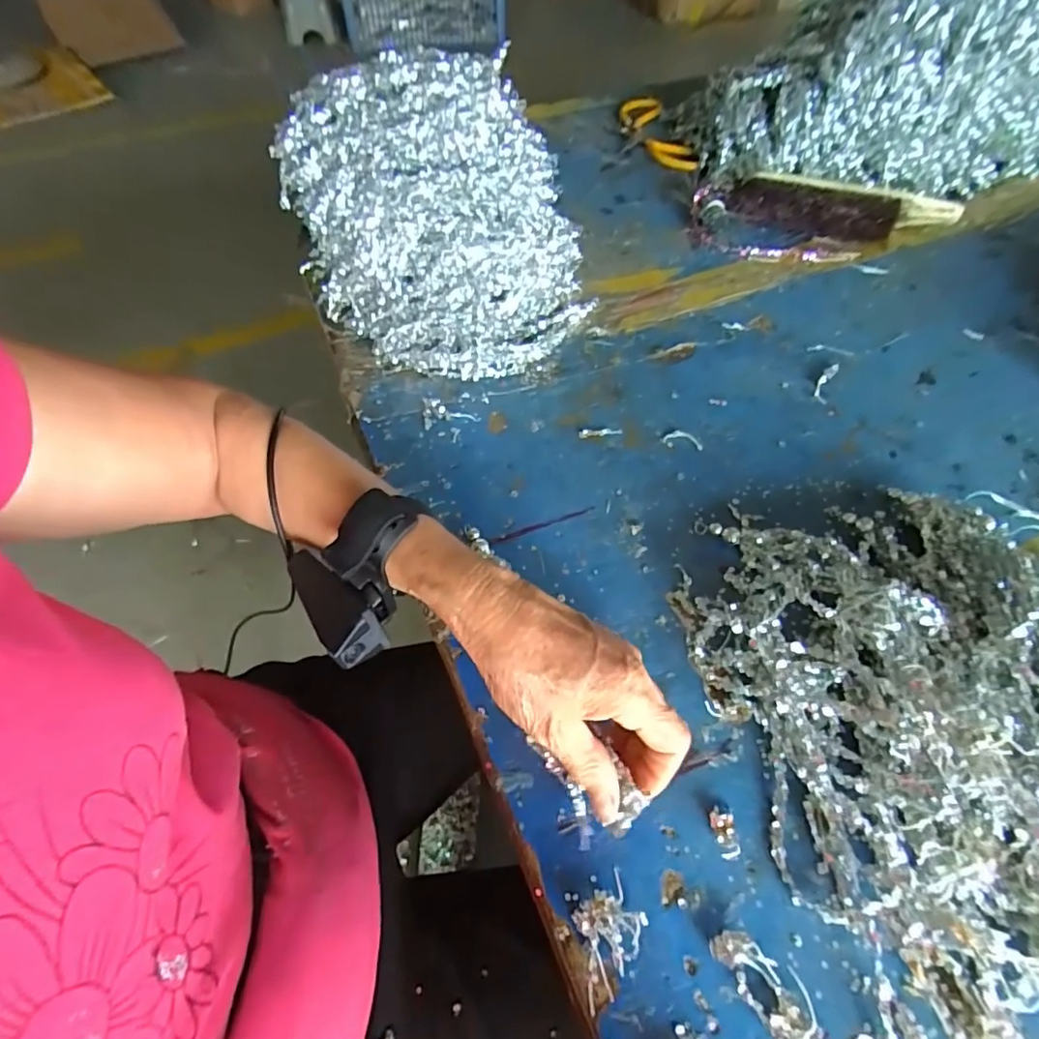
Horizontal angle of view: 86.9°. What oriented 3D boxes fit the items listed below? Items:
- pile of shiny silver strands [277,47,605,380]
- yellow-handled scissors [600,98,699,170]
[{"bbox_3d":[-0.063,-0.258,0.469,0.224,0.178,0.195,25,60,15],"label":"pile of shiny silver strands"},{"bbox_3d":[0.171,-0.524,0.745,0.114,0.026,0.178,1,57,0],"label":"yellow-handled scissors"}]

